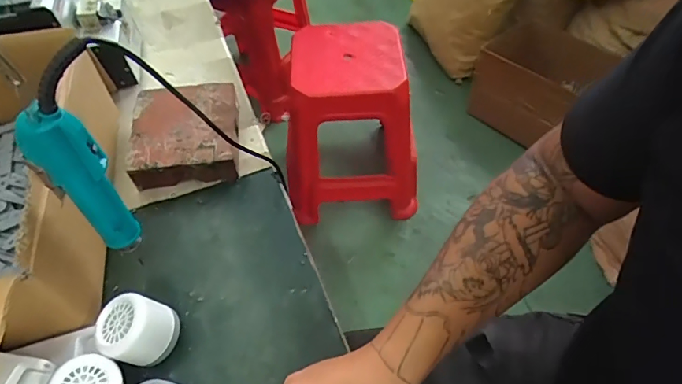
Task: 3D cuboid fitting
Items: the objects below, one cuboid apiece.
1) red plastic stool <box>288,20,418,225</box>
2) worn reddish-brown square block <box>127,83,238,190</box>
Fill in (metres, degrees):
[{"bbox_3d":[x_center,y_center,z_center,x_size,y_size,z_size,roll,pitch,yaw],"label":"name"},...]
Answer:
[{"bbox_3d":[0.033,-0.190,1.304,0.368,0.470,0.342,-3,54,-1],"label":"red plastic stool"},{"bbox_3d":[-0.204,-0.077,0.606,0.133,0.046,0.145,-7,54,-4],"label":"worn reddish-brown square block"}]

